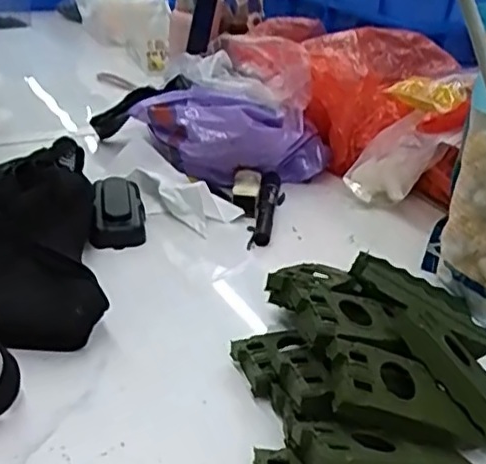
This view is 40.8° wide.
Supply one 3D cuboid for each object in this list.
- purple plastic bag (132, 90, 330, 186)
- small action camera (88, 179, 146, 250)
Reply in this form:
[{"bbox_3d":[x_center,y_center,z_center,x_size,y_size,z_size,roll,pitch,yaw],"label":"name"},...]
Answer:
[{"bbox_3d":[-0.017,-0.102,0.728,0.227,0.094,0.103,5,28,1],"label":"purple plastic bag"},{"bbox_3d":[-0.122,-0.021,0.639,0.048,0.031,0.100,-1,29,-11],"label":"small action camera"}]

